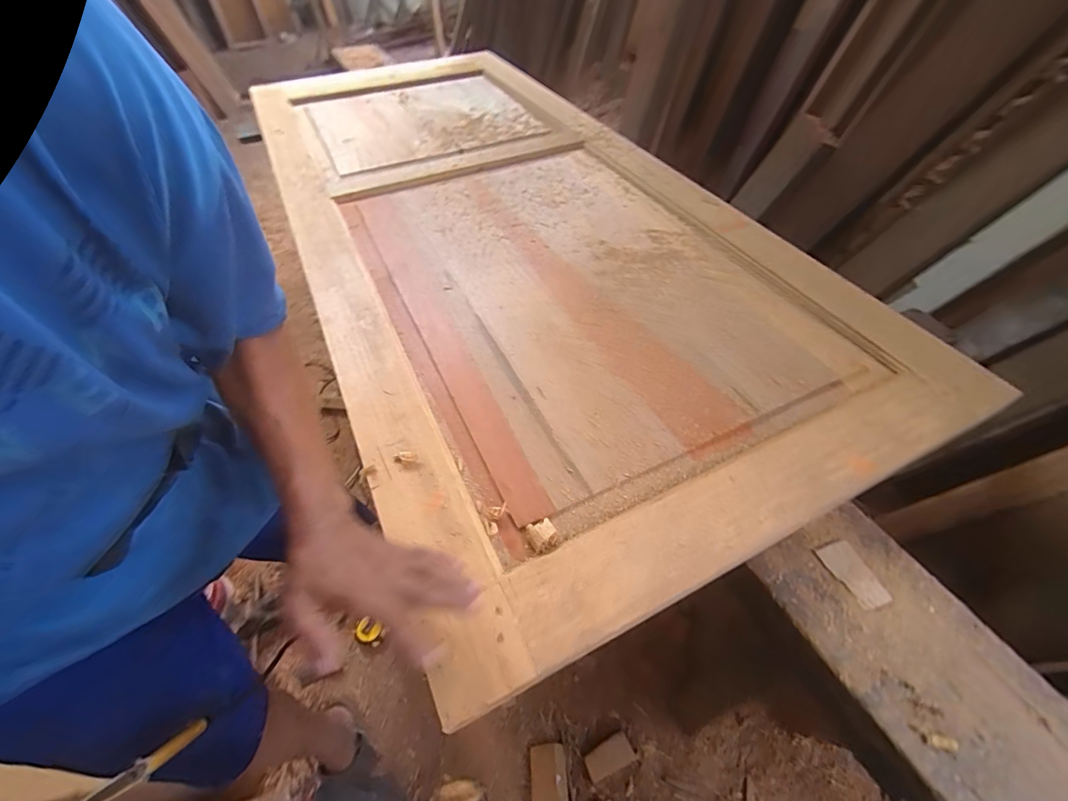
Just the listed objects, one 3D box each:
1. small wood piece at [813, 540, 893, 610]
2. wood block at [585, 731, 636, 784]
[{"bbox_3d":[0.380,0.207,0.534,0.044,0.006,0.077,-18,51,-12],"label":"small wood piece"},{"bbox_3d":[0.149,0.710,0.893,0.094,0.018,0.049,-23,53,-16],"label":"wood block"}]

